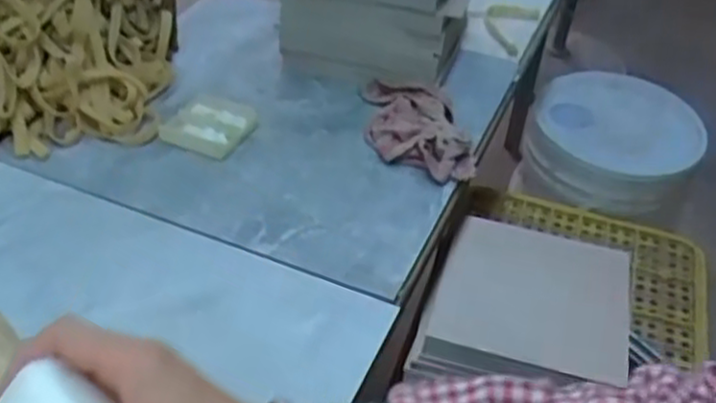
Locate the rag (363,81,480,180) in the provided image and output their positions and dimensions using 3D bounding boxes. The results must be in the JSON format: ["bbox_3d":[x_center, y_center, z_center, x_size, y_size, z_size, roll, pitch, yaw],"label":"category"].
[{"bbox_3d":[0.049,-0.077,0.709,0.085,0.030,0.159,-8,42,-14],"label":"rag"}]

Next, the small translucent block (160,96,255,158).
[{"bbox_3d":[-0.141,-0.074,0.702,0.074,0.011,0.082,17,42,15],"label":"small translucent block"}]

